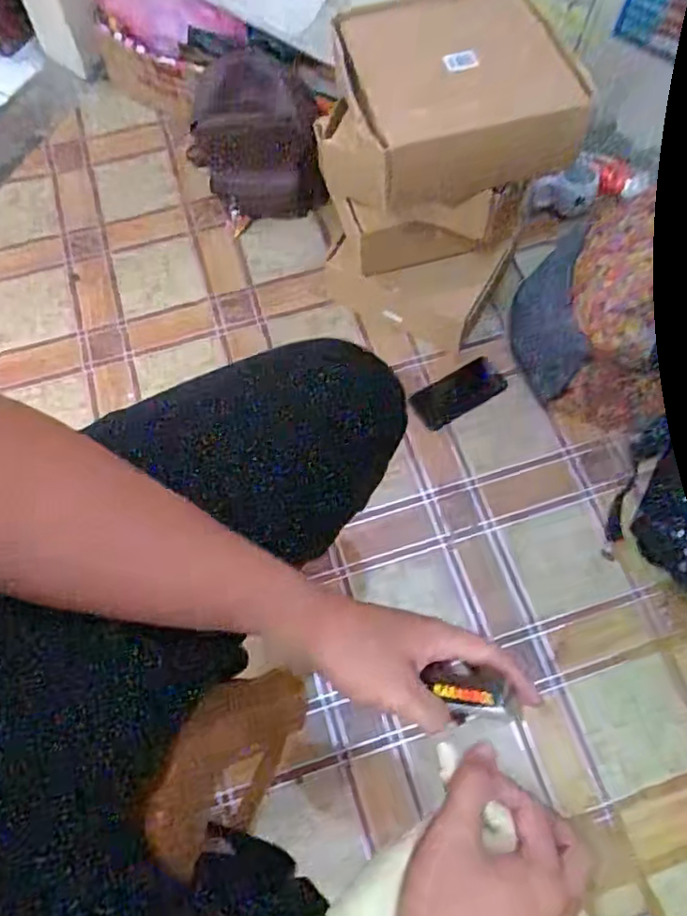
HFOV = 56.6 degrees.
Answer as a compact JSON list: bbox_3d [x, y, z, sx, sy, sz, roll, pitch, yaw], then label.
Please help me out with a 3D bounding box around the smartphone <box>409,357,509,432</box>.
[{"bbox_3d":[0.189,-0.107,1.056,0.146,0.007,0.068,-31,81,2],"label":"smartphone"}]

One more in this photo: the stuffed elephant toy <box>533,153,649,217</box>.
[{"bbox_3d":[0.436,-0.490,1.145,0.192,0.055,0.079,-11,67,-3],"label":"stuffed elephant toy"}]

